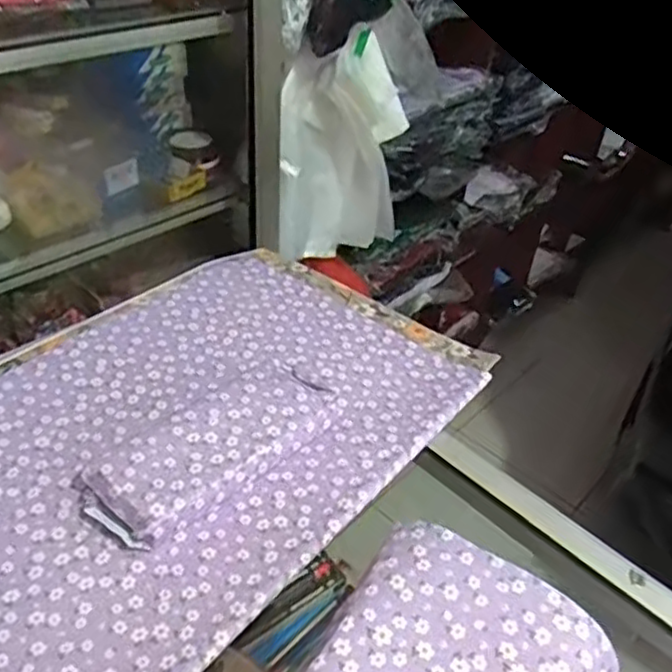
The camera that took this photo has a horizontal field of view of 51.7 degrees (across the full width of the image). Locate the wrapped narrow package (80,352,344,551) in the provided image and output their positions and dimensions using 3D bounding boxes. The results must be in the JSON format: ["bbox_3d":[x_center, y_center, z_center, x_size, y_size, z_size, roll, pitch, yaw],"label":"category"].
[{"bbox_3d":[-0.093,0.080,0.547,0.083,0.027,0.210,33,46,29],"label":"wrapped narrow package"}]

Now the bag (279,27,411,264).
[{"bbox_3d":[0.006,-0.255,0.993,0.201,0.301,0.064,-29,50,-36],"label":"bag"}]

